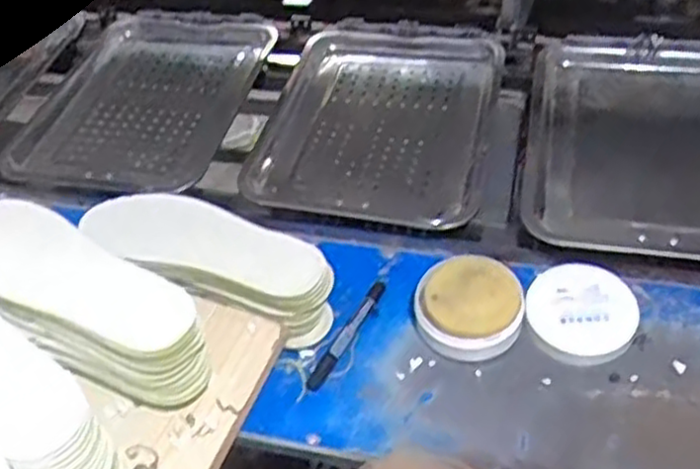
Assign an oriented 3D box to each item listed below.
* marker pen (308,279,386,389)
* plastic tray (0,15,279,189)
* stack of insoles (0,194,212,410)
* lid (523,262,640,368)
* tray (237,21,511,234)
[{"bbox_3d":[-0.001,0.097,0.733,0.017,0.014,0.140,21,51,24],"label":"marker pen"},{"bbox_3d":[-0.288,-0.184,1.003,0.280,0.034,0.369,7,46,12],"label":"plastic tray"},{"bbox_3d":[-0.241,0.062,0.652,0.282,0.079,0.099,24,52,26],"label":"stack of insoles"},{"bbox_3d":[0.225,0.074,0.715,0.101,0.031,0.101,-3,45,3],"label":"lid"},{"bbox_3d":[0.034,-0.146,0.925,0.275,0.035,0.374,8,47,13],"label":"tray"}]

